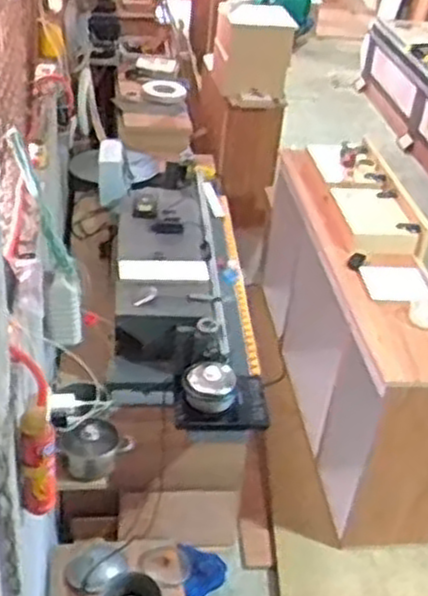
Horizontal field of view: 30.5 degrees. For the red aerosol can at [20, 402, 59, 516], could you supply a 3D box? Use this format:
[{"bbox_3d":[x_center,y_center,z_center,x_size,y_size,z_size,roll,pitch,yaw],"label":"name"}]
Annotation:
[{"bbox_3d":[-0.389,0.366,1.749,0.074,0.268,0.090,-4,36,-15],"label":"red aerosol can"}]

